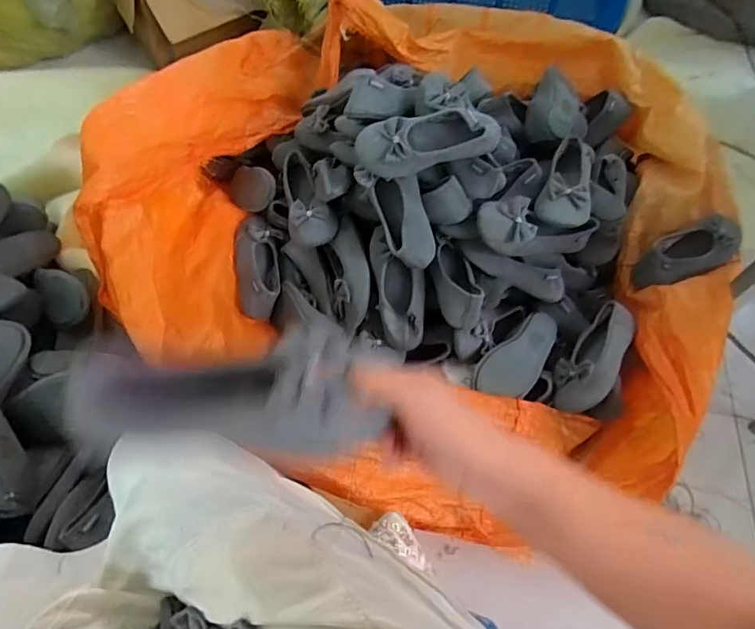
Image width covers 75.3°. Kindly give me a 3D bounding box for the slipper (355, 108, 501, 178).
[{"bbox_3d":[0.079,-0.282,0.803,0.219,0.067,0.086,-13,62,-9],"label":"slipper"}]

